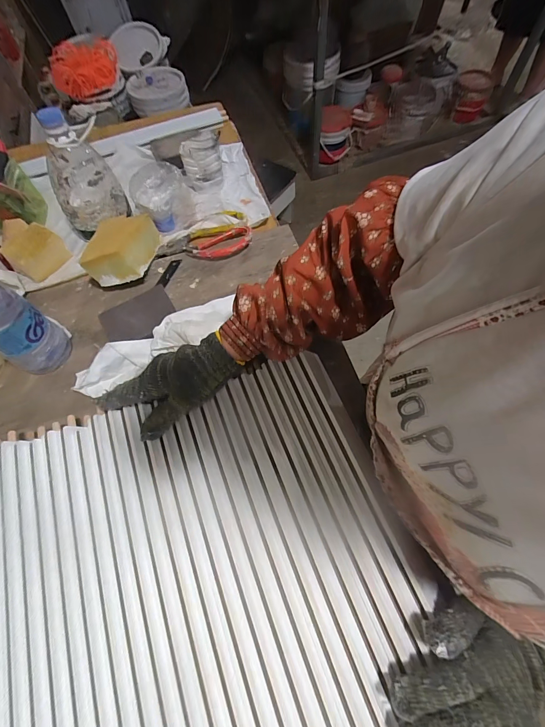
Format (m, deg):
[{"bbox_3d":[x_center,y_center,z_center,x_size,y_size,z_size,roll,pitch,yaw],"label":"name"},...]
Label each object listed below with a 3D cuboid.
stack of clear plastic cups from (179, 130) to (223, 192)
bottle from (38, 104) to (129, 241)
[{"bbox_3d":[-0.124,-0.361,0.583,0.068,0.072,0.080,-9,65,0],"label":"stack of clear plastic cups"},{"bbox_3d":[-0.302,-0.292,0.506,0.114,0.154,0.096,-35,68,-11],"label":"bottle"}]

